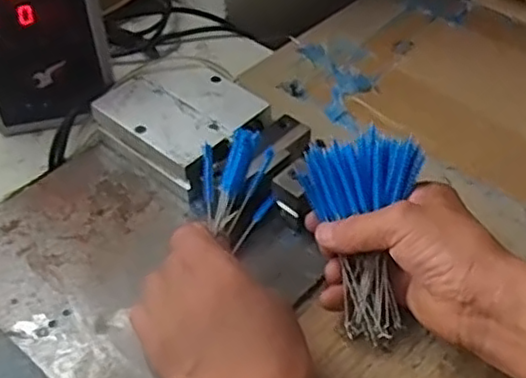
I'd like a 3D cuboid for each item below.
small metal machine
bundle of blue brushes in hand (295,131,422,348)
[{"bbox_3d":[-0.035,-0.034,0.535,0.193,0.049,0.107,30,54,27],"label":"small metal machine"},{"bbox_3d":[0.067,0.031,0.436,0.073,0.040,0.132,-7,90,-6],"label":"bundle of blue brushes in hand"}]

